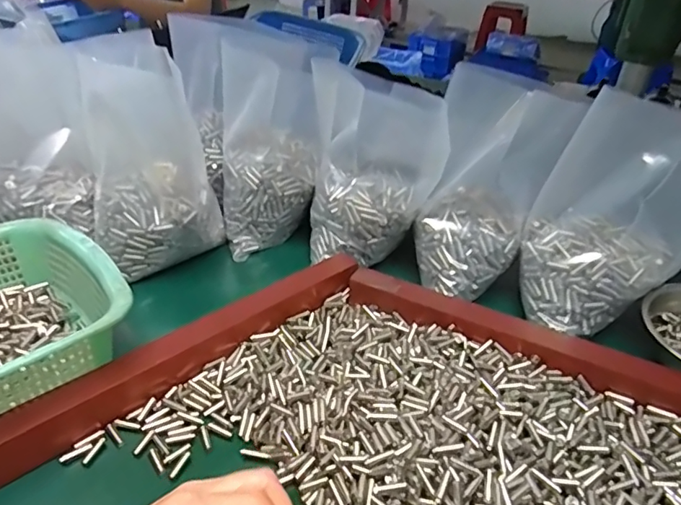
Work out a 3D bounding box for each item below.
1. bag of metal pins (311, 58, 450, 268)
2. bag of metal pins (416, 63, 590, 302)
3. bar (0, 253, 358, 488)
[{"bbox_3d":[0.032,-0.088,0.542,0.125,0.180,0.097,-2,36,-7],"label":"bag of metal pins"},{"bbox_3d":[0.143,-0.066,0.495,0.116,0.185,0.115,13,37,13],"label":"bag of metal pins"},{"bbox_3d":[-0.141,0.088,0.417,0.396,0.038,0.034,-26,45,-34],"label":"bar"}]

